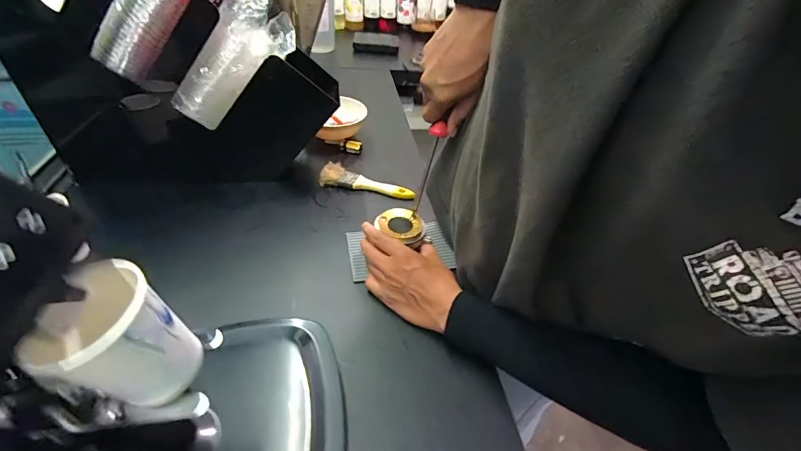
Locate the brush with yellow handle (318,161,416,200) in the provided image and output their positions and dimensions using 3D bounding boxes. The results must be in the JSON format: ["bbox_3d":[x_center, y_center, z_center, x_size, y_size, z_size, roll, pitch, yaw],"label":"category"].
[{"bbox_3d":[-0.058,-0.081,0.657,0.171,0.020,0.056,13,42,10],"label":"brush with yellow handle"}]

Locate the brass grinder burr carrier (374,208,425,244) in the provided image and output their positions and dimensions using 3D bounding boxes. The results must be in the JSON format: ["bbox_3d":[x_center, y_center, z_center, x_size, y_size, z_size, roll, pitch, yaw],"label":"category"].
[{"bbox_3d":[0.001,0.002,0.527,0.069,0.020,0.056,27,47,25],"label":"brass grinder burr carrier"}]

